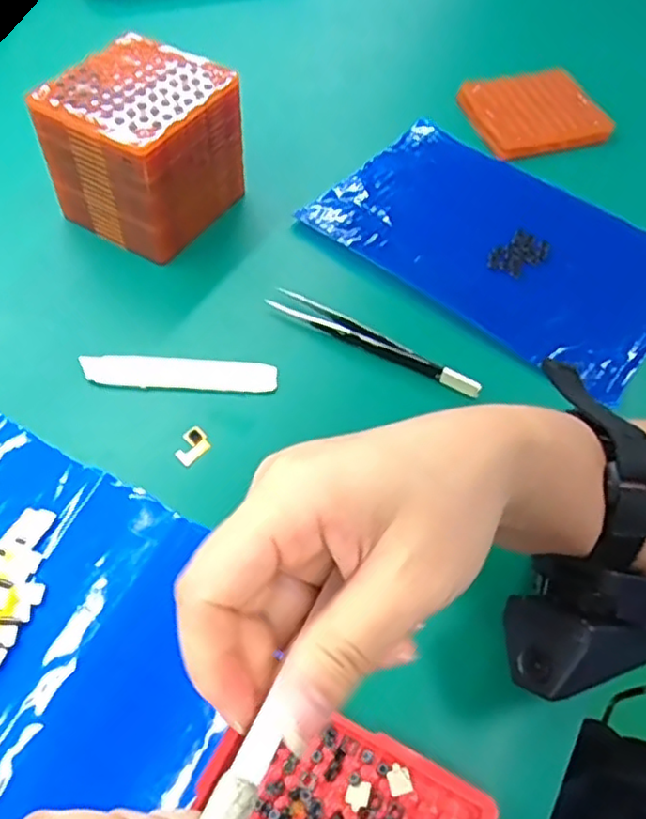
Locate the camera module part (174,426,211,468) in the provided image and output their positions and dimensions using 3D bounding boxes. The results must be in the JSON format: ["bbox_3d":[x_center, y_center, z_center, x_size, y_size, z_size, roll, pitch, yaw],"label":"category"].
[{"bbox_3d":[-0.066,0.018,0.318,0.015,0.004,0.018,37,63,20],"label":"camera module part"}]

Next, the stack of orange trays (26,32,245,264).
[{"bbox_3d":[-0.106,-0.158,0.390,0.084,0.080,0.095,30,61,16],"label":"stack of orange trays"}]

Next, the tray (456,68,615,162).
[{"bbox_3d":[0.164,-0.233,0.498,0.093,0.011,0.089,-13,59,-10],"label":"tray"}]

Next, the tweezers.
[{"bbox_3d":[0.026,-0.037,0.354,0.127,0.011,0.014,30,61,17],"label":"tweezers"}]

